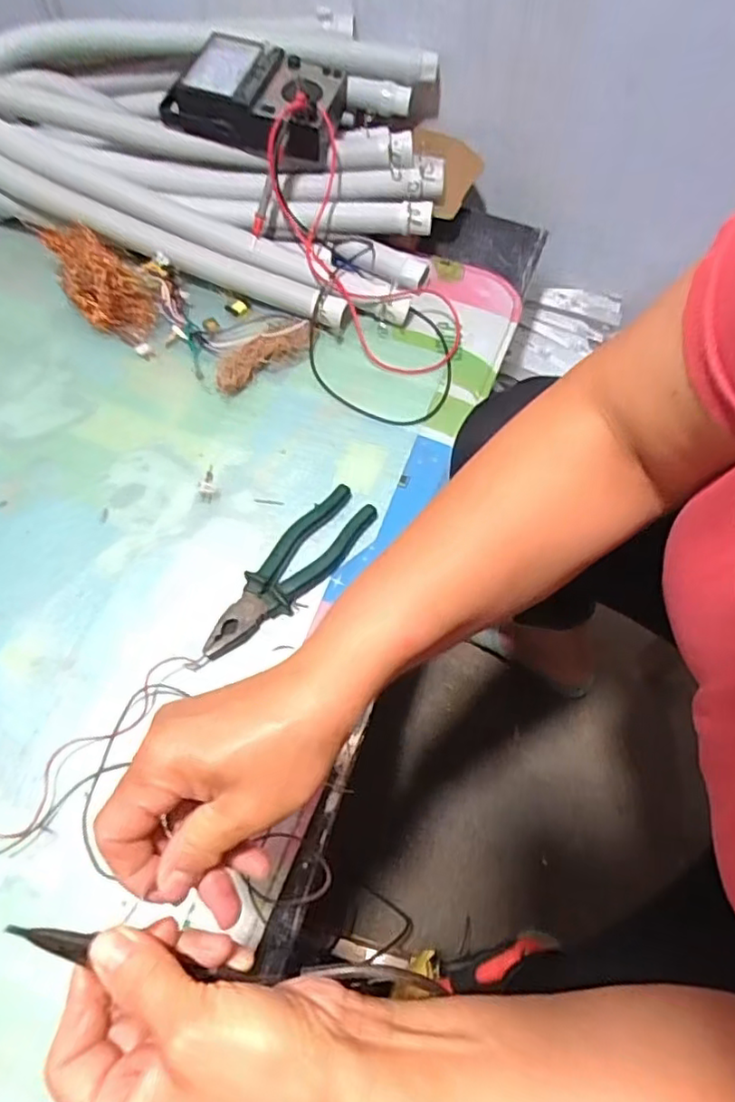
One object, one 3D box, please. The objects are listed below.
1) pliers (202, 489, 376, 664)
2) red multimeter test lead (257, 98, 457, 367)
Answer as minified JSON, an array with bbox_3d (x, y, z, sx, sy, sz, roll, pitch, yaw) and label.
[{"bbox_3d":[-0.069,0.018,0.550,0.049,0.025,0.191,37,71,15],"label":"pliers"},{"bbox_3d":[-0.017,-0.319,0.668,0.135,0.084,0.303,-39,98,-16],"label":"red multimeter test lead"}]

